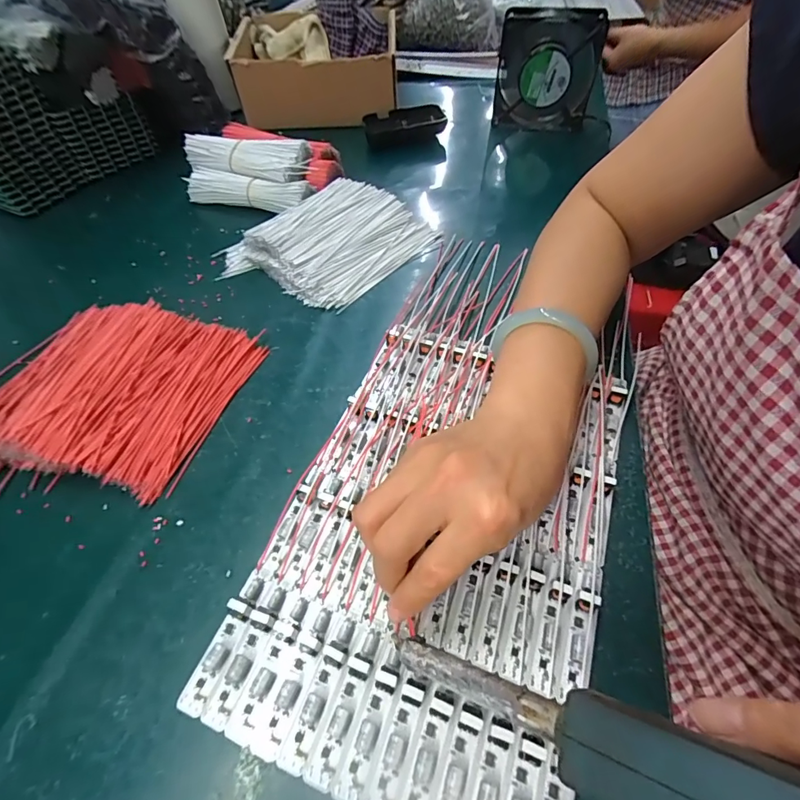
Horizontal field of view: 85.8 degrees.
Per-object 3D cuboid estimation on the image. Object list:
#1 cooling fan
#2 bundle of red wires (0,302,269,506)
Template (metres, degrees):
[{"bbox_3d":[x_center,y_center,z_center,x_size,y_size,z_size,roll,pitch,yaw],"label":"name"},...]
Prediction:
[{"bbox_3d":[0.182,-0.409,0.539,0.116,0.121,0.034,9,54,9],"label":"cooling fan"},{"bbox_3d":[-0.224,-0.013,0.335,0.176,0.029,0.157,14,55,13],"label":"bundle of red wires"}]

